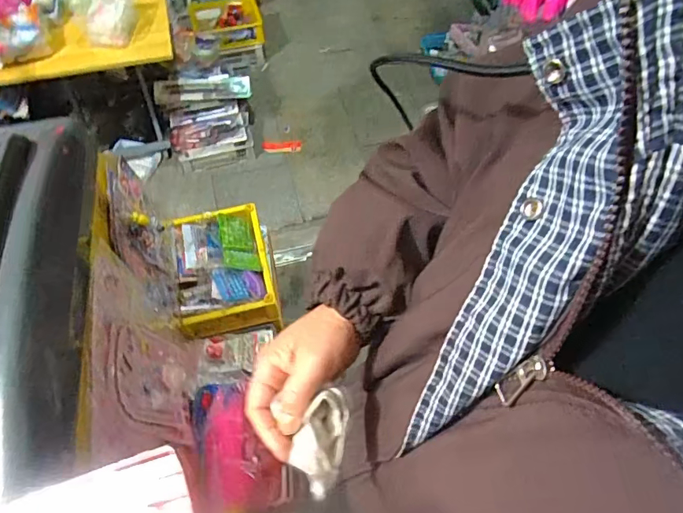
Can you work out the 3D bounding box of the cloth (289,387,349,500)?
[{"bbox_3d":[-0.015,0.129,0.335,0.035,0.021,0.070,10,60,4],"label":"cloth"}]

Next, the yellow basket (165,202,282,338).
[{"bbox_3d":[-0.287,0.026,1.140,0.227,0.115,0.296,-15,62,-10],"label":"yellow basket"}]

